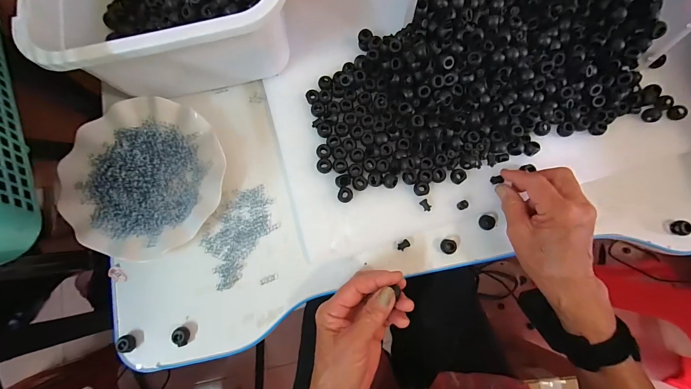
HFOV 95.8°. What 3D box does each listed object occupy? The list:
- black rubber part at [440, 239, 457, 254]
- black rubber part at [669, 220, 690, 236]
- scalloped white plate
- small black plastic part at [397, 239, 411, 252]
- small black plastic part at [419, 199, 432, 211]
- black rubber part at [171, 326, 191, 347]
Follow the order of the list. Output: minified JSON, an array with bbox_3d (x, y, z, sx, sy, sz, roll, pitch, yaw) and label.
[{"bbox_3d":[0.118,0.060,0.360,0.017,0.008,0.017,0,79,0],"label":"black rubber part"},{"bbox_3d":[0.392,0.039,0.364,0.016,0.015,0.017,-2,79,0],"label":"black rubber part"},{"bbox_3d":[-0.231,-0.021,0.359,0.174,0.019,0.177,0,79,0],"label":"scalloped white plate"},{"bbox_3d":[0.068,0.059,0.360,0.015,0.007,0.010,-35,81,-6],"label":"small black plastic part"},{"bbox_3d":[0.093,0.013,0.360,0.010,0.007,0.015,-34,81,-6],"label":"small black plastic part"},{"bbox_3d":[-0.178,0.154,0.339,0.017,0.010,0.020,-33,81,-6],"label":"black rubber part"}]

